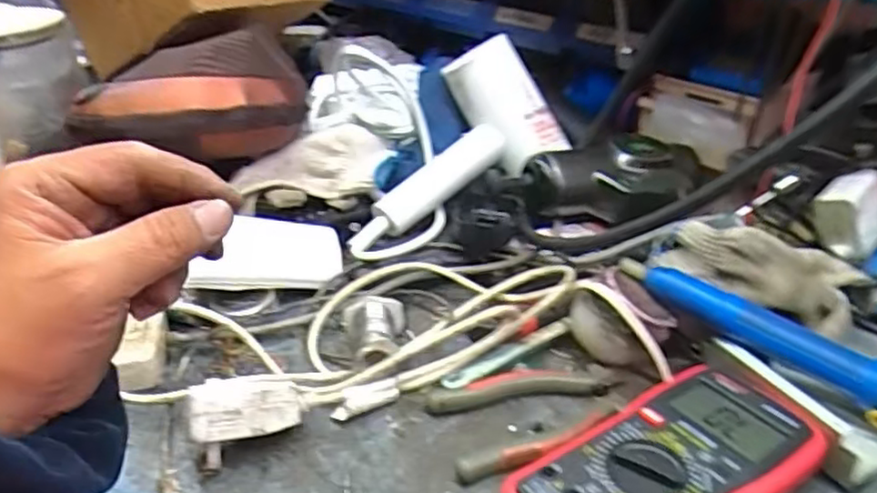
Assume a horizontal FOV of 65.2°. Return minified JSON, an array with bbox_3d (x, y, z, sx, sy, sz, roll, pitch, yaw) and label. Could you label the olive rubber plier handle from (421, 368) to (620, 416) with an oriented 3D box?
[{"bbox_3d":[0.057,0.099,0.475,0.126,0.014,0.022,-2,31,-5],"label":"olive rubber plier handle"}]

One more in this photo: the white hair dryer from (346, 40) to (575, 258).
[{"bbox_3d":[0.012,-0.075,0.634,0.239,0.097,0.097,-47,46,-8],"label":"white hair dryer"}]

